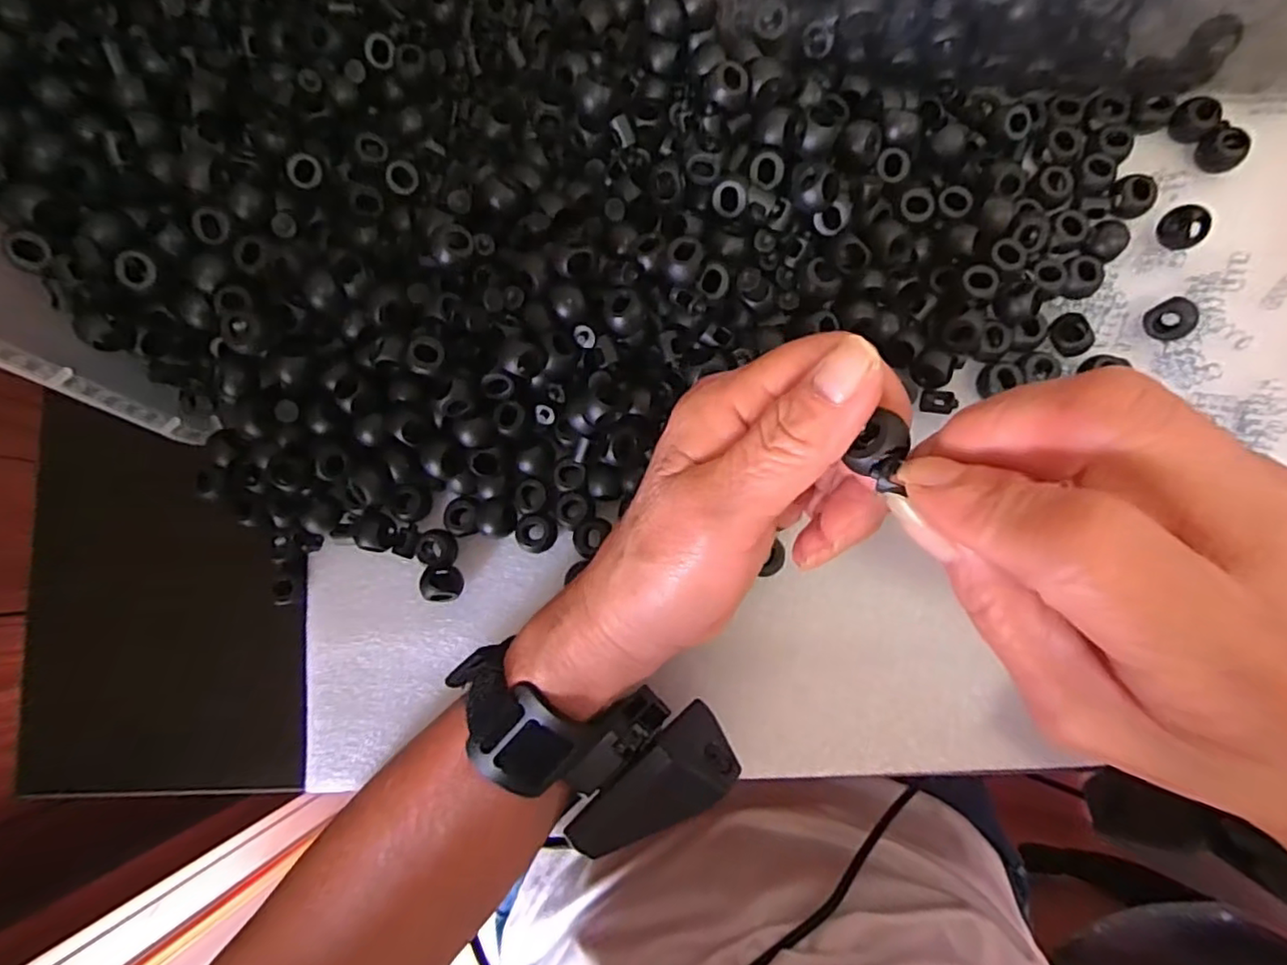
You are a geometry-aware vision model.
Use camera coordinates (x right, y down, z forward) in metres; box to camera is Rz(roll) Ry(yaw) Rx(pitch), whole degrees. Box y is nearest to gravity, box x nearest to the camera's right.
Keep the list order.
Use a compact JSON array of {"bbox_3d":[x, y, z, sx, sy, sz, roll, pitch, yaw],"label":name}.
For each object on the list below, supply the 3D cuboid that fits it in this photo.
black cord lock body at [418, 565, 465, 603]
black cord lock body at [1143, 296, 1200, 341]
[{"bbox_3d":[-0.087,0.044,0.277,0.016,0.012,0.015,0,83,4],"label":"black cord lock body"},{"bbox_3d":[0.218,-0.067,0.265,0.013,0.013,0.016,-23,83,1],"label":"black cord lock body"}]

